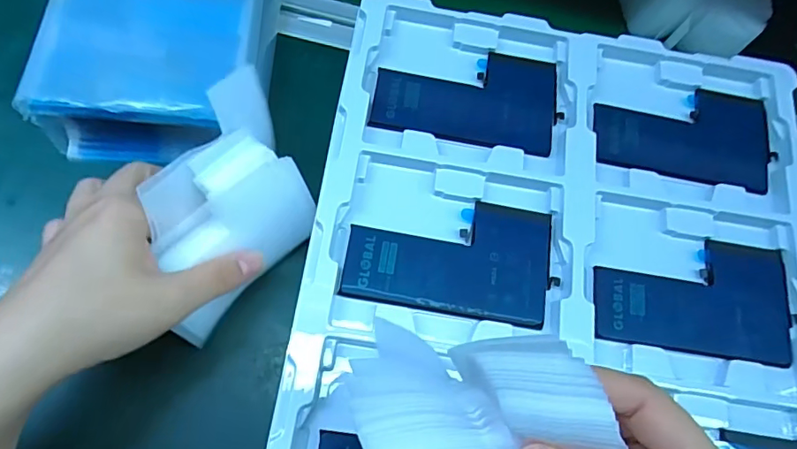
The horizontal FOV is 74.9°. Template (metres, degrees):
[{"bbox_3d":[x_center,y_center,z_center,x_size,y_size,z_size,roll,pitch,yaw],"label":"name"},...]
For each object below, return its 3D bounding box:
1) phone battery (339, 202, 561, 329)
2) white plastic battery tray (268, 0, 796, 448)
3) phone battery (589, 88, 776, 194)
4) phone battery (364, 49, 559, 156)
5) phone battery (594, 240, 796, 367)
[{"bbox_3d":[0.029,0.015,0.280,0.109,0.007,0.065,10,68,-2],"label":"phone battery"},{"bbox_3d":[0.093,0.026,0.279,0.275,0.035,0.312,9,68,-3],"label":"white plastic battery tray"},{"bbox_3d":[0.177,-0.057,0.323,0.112,0.005,0.069,9,67,-4],"label":"phone battery"},{"bbox_3d":[0.042,-0.079,0.314,0.109,0.007,0.066,9,68,-3],"label":"phone battery"},{"bbox_3d":[0.163,0.038,0.287,0.111,0.010,0.065,8,74,-8],"label":"phone battery"}]

